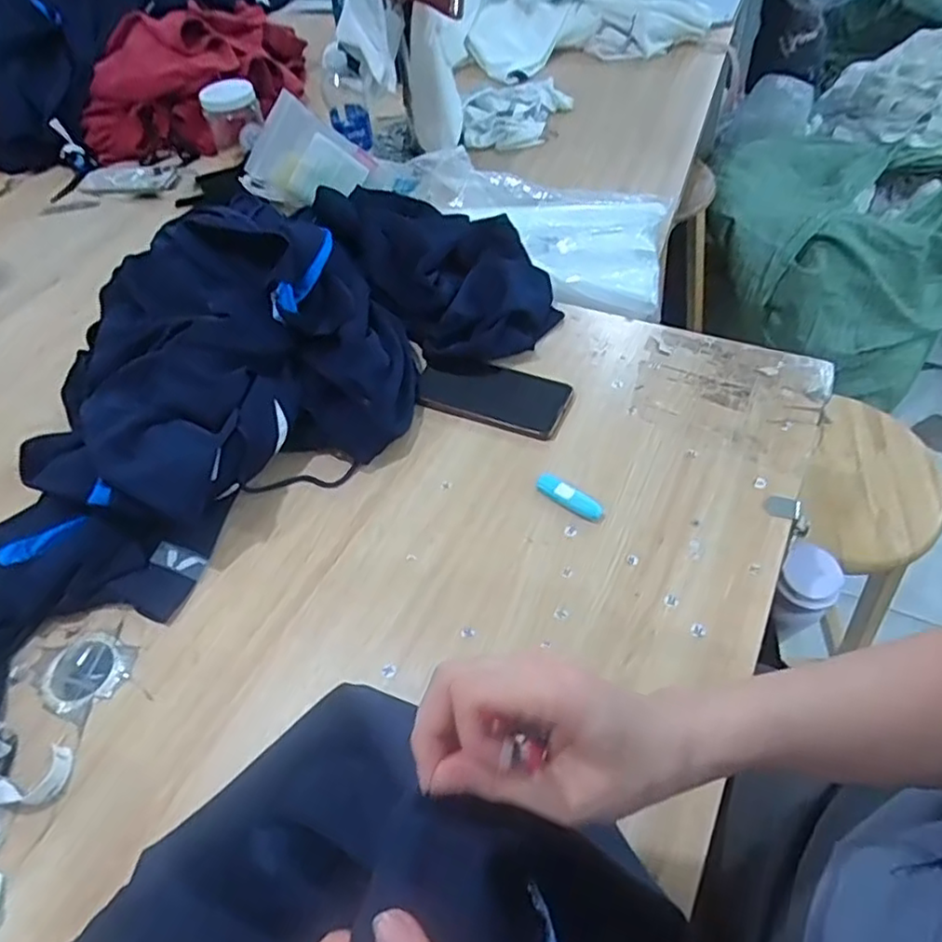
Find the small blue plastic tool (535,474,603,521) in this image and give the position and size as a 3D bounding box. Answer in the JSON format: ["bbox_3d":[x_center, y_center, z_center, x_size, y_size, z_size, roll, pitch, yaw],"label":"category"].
[{"bbox_3d":[0.092,0.024,0.613,0.069,0.015,0.018,31,60,26],"label":"small blue plastic tool"}]

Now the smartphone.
[{"bbox_3d":[0.021,-0.084,0.699,0.166,0.009,0.069,17,55,18],"label":"smartphone"}]

